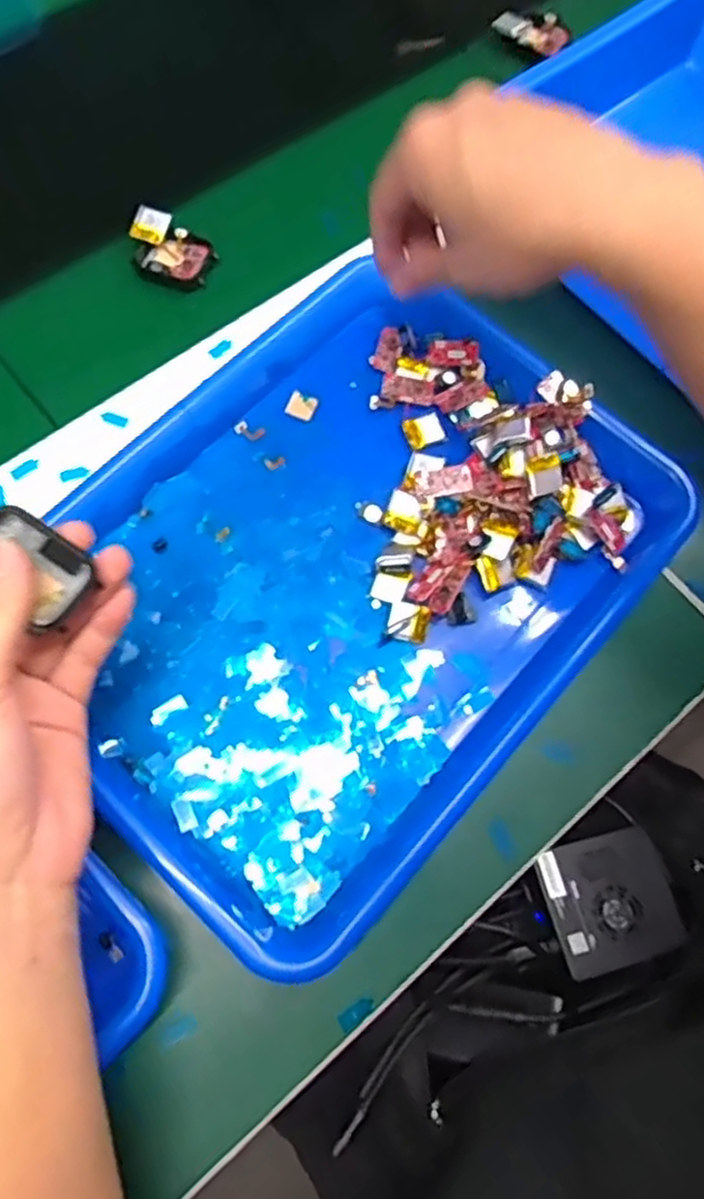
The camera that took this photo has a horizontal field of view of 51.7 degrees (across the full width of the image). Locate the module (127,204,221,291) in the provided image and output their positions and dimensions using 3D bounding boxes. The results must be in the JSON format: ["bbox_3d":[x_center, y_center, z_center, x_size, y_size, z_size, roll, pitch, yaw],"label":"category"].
[{"bbox_3d":[-0.114,-0.218,0.454,0.053,0.017,0.039,21,72,4],"label":"module"}]

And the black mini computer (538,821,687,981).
[{"bbox_3d":[0.155,0.177,0.432,0.078,0.028,0.068,-12,73,-7],"label":"black mini computer"}]

